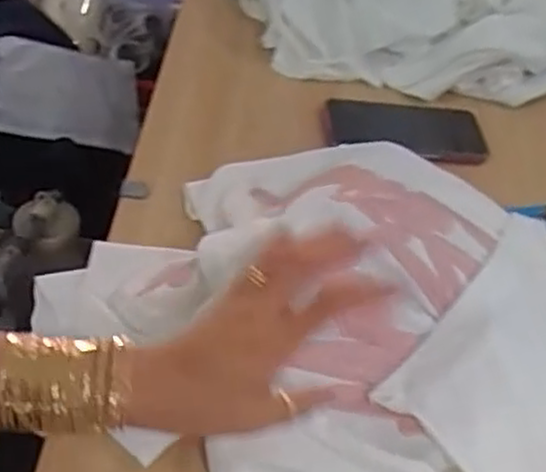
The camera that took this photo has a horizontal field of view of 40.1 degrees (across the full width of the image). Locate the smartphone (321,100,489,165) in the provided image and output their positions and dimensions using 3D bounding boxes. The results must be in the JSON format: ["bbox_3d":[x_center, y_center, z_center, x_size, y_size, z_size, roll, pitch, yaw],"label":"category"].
[{"bbox_3d":[0.135,-0.109,0.767,0.162,0.011,0.087,5,47,-6],"label":"smartphone"}]

